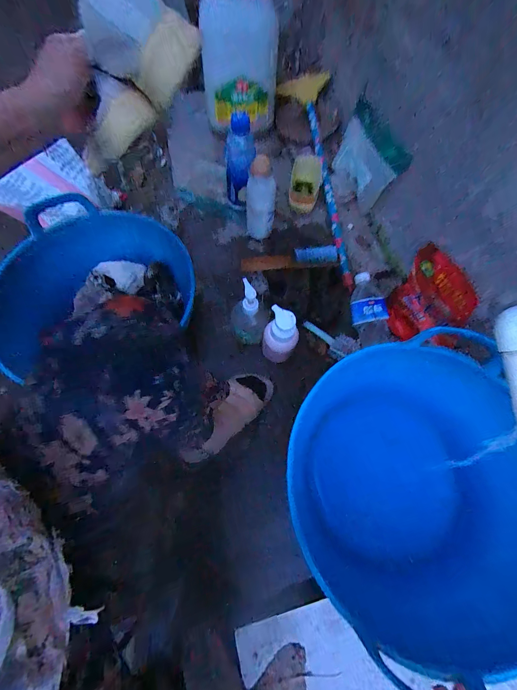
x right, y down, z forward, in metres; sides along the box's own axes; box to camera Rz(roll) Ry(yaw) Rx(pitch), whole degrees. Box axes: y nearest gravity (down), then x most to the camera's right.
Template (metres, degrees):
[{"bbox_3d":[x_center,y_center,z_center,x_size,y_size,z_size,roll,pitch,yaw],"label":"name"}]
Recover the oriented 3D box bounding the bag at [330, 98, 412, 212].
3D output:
[{"bbox_3d":[0.264,-0.482,0.757,0.029,0.177,0.228,-9,66,-42],"label":"bag"}]

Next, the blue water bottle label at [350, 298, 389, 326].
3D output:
[{"bbox_3d":[0.236,-0.074,0.620,0.074,0.007,0.049,-10,98,9],"label":"blue water bottle label"}]

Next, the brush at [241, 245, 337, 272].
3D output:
[{"bbox_3d":[0.060,-0.187,0.635,0.210,0.027,0.046,-1,66,19],"label":"brush"}]

